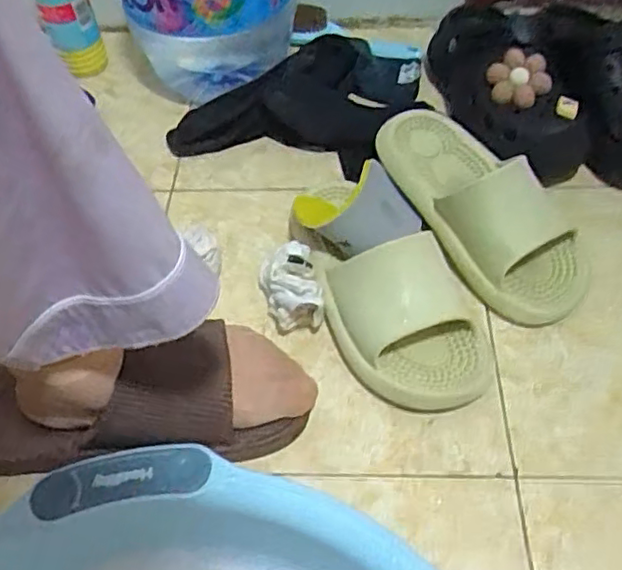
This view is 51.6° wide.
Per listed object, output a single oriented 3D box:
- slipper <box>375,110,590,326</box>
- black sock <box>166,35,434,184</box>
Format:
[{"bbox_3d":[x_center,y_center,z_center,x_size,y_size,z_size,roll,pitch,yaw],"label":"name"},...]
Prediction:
[{"bbox_3d":[0.150,-0.084,0.591,0.121,0.094,0.257,-26,54,-15],"label":"slipper"},{"bbox_3d":[-0.008,-0.215,0.738,0.259,0.041,0.210,11,53,13],"label":"black sock"}]

